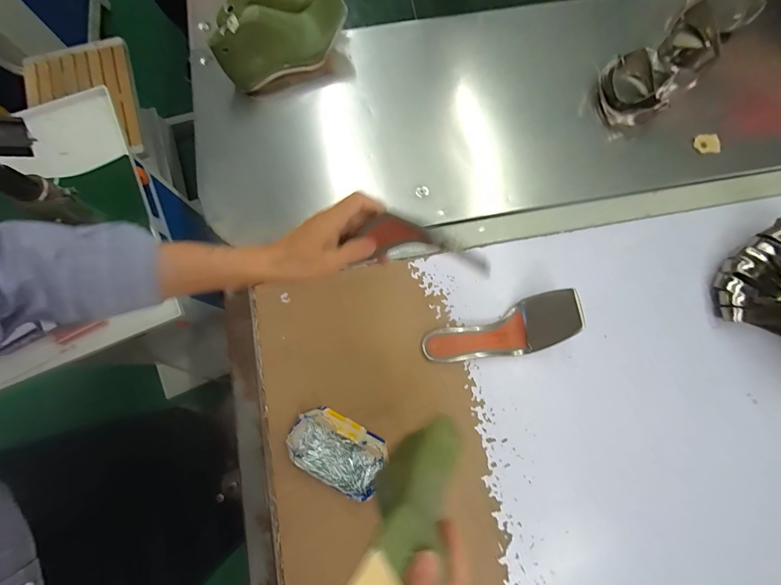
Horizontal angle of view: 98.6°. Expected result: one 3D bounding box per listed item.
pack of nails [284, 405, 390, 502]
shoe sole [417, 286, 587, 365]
[{"bbox_3d":[-0.071,0.216,0.461,0.136,0.045,0.082,29,80,4],"label":"pack of nails"},{"bbox_3d":[0.155,0.061,0.472,0.210,0.061,0.074,-19,81,-4],"label":"shoe sole"}]

